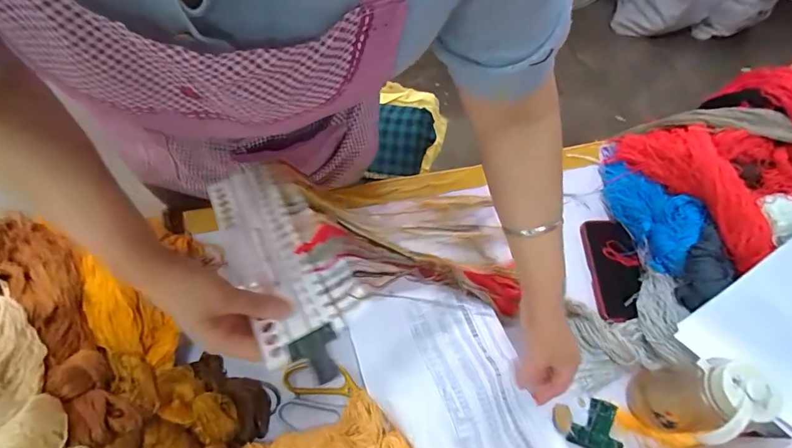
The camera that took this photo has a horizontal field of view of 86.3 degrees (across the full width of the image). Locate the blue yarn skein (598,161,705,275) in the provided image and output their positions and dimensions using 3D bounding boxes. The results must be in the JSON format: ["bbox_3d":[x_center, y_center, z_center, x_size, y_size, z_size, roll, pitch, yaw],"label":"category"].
[{"bbox_3d":[0.390,-0.028,0.660,0.054,0.090,0.214,-14,49,-10],"label":"blue yarn skein"}]

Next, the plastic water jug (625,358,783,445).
[{"bbox_3d":[0.357,0.210,0.502,0.087,0.176,0.086,-2,65,-5],"label":"plastic water jug"}]

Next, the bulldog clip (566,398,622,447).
[{"bbox_3d":[0.267,0.267,0.563,0.068,0.018,0.064,20,65,6],"label":"bulldog clip"}]

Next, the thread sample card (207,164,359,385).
[{"bbox_3d":[-0.120,0.029,0.441,0.105,0.014,0.271,-31,56,-7],"label":"thread sample card"}]

